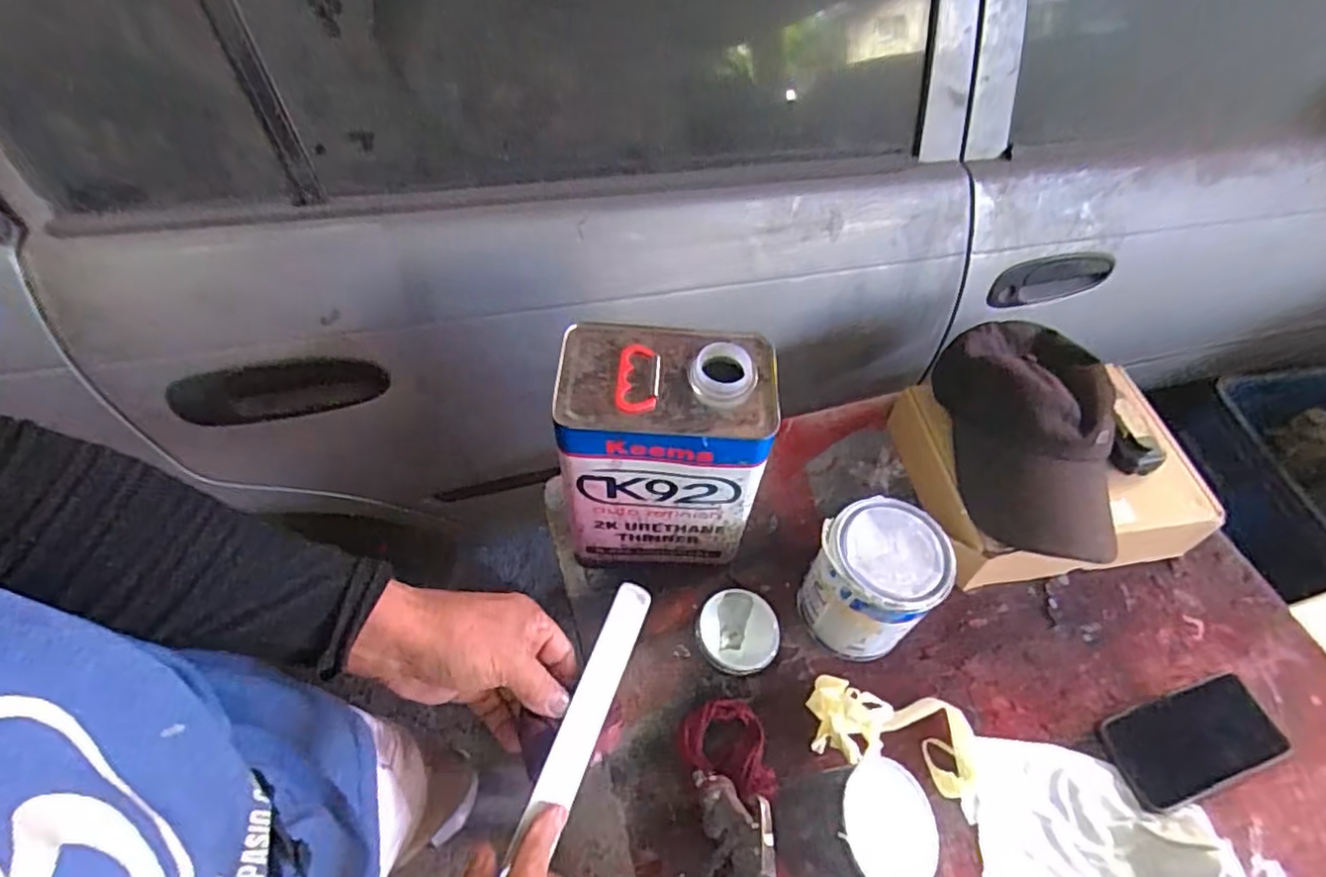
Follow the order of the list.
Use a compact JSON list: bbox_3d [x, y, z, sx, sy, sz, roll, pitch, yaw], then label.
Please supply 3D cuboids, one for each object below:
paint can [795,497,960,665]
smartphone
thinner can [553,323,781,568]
[{"bbox_3d":[0.187,0.130,0.602,0.099,0.132,0.100,2,55,-3],"label":"paint can"},{"bbox_3d":[0.476,0.268,0.589,0.166,0.007,0.076,-12,57,-12],"label":"smartphone"},{"bbox_3d":[-0.003,0.022,0.594,0.158,0.242,0.102,5,55,-1],"label":"thinner can"}]

